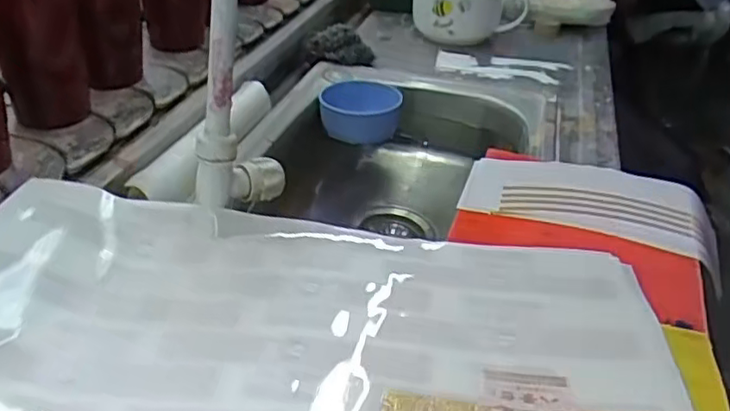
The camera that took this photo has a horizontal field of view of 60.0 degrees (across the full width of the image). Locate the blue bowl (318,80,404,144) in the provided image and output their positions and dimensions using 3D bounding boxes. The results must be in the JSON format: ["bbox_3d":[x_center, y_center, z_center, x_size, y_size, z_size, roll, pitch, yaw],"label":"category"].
[{"bbox_3d":[-0.003,-0.133,0.870,0.107,0.058,0.106,12,35,9],"label":"blue bowl"}]

